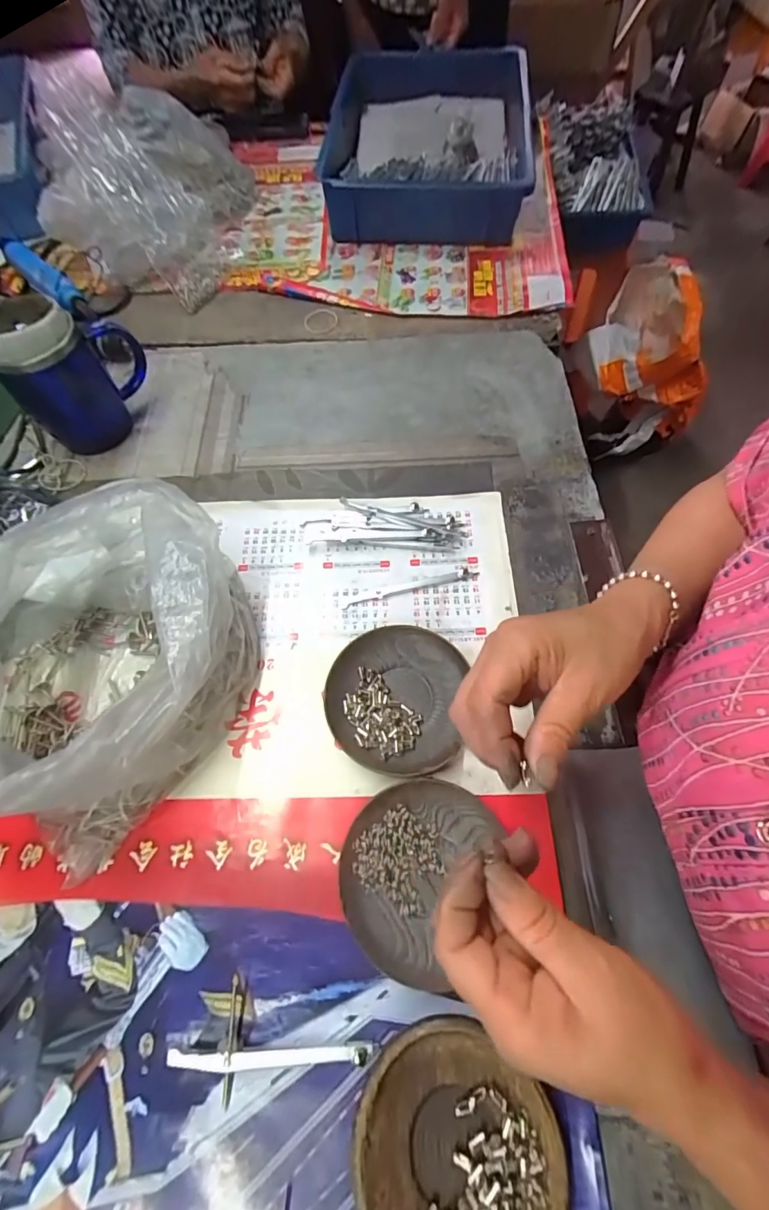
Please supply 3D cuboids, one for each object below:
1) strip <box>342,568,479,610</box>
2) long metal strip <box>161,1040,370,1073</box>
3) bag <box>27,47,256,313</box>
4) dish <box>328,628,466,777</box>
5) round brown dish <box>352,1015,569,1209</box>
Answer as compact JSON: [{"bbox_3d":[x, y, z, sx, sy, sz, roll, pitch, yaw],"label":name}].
[{"bbox_3d":[0.023,-0.016,0.413,0.123,0.005,0.011,-13,64,-4],"label":"strip"},{"bbox_3d":[-0.069,0.272,0.274,0.120,0.008,0.010,-3,64,1],"label":"long metal strip"},{"bbox_3d":[-0.336,-0.599,0.621,0.221,0.177,0.342,6,64,6],"label":"bag"},{"bbox_3d":[0.008,0.073,0.363,0.103,0.014,0.114,7,64,6],"label":"dish"},{"bbox_3d":[0.037,0.302,0.249,0.109,0.018,0.106,-1,64,2],"label":"round brown dish"}]

